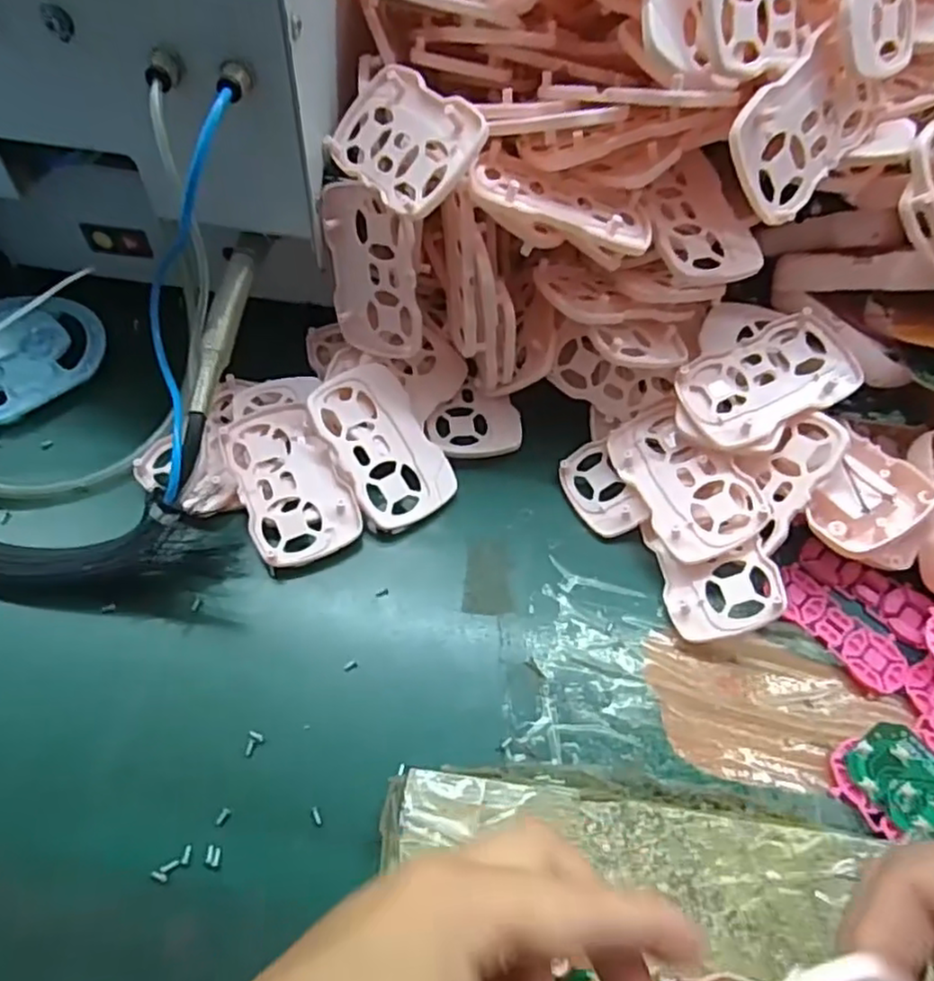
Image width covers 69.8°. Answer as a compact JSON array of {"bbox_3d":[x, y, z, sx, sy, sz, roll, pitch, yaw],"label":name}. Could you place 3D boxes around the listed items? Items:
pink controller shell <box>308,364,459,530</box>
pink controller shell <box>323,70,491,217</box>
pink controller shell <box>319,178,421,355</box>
[{"bbox_3d":[-0.045,-0.025,0.361,0.053,0.004,0.087,-29,88,-22],"label":"pink controller shell"},{"bbox_3d":[-0.031,-0.163,0.309,0.053,0.011,0.085,-50,59,10],"label":"pink controller shell"},{"bbox_3d":[-0.049,-0.112,0.348,0.051,0.086,0.008,12,36,23],"label":"pink controller shell"}]

